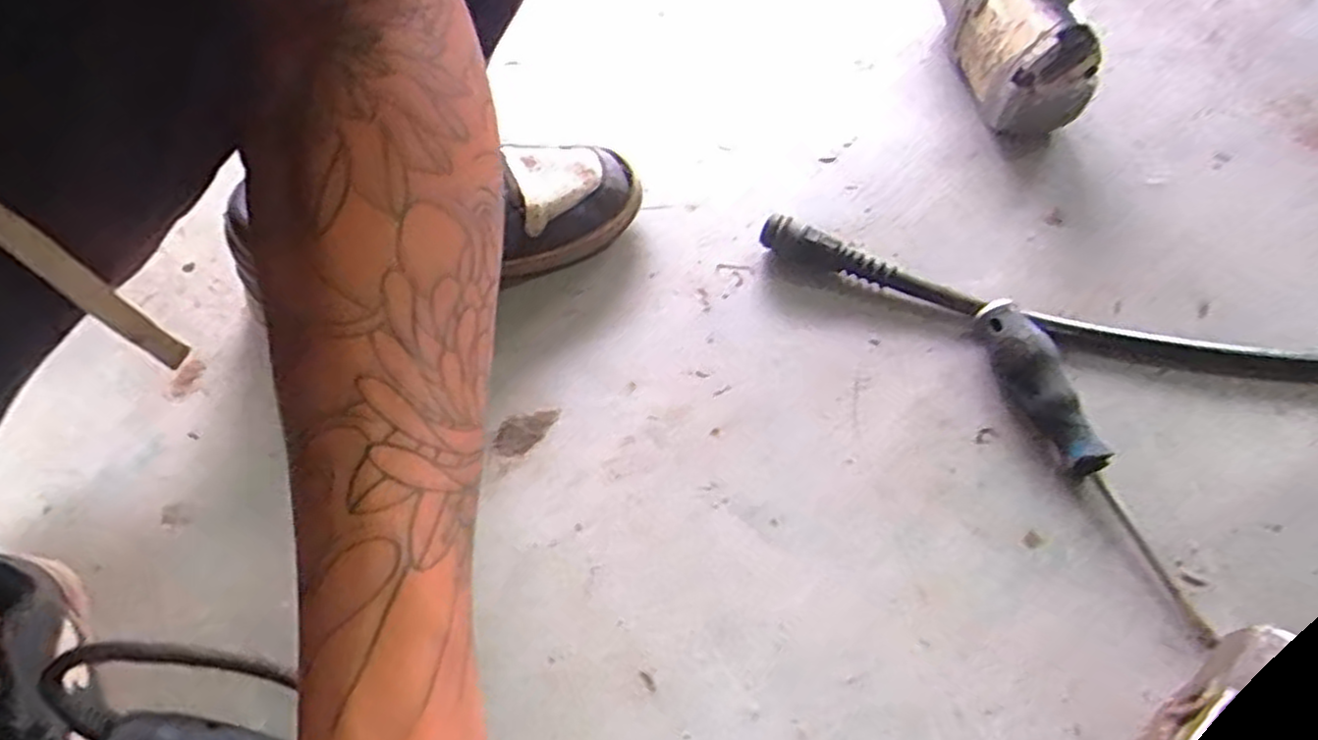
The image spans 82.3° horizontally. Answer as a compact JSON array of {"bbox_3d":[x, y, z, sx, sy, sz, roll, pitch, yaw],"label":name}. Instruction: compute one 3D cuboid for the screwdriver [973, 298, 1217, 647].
[{"bbox_3d":[0.234,0.045,0.418,0.028,0.034,0.207,-19,60,-7],"label":"screwdriver"}]

